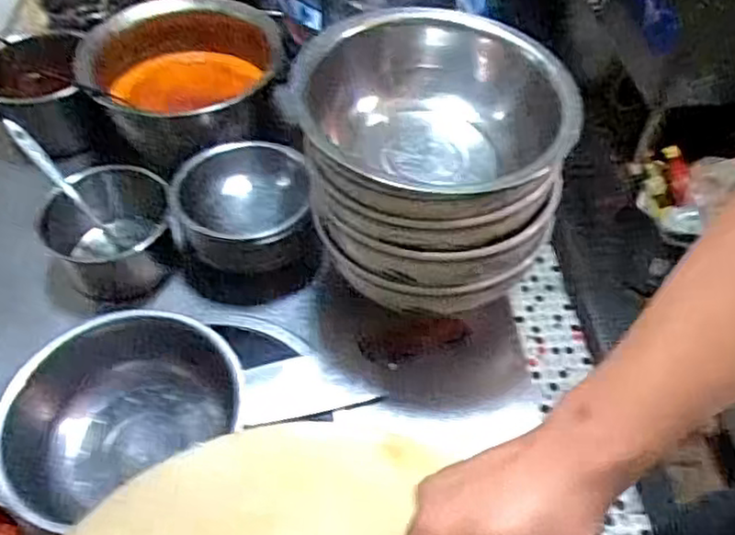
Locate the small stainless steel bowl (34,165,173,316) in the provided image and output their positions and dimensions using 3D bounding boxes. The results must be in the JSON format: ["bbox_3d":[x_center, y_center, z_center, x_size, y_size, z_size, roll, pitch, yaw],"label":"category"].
[{"bbox_3d":[-0.313,-0.032,0.829,0.157,0.094,0.145,-12,50,-13],"label":"small stainless steel bowl"}]

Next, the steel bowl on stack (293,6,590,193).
[{"bbox_3d":[0.064,-0.141,0.678,0.256,0.096,0.261,1,49,-1],"label":"steel bowl on stack"}]

